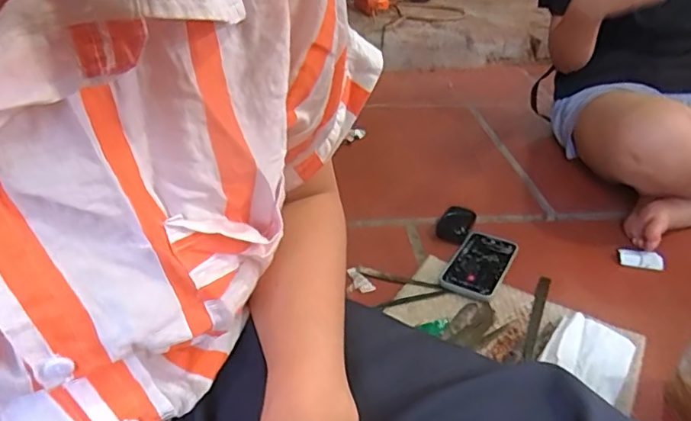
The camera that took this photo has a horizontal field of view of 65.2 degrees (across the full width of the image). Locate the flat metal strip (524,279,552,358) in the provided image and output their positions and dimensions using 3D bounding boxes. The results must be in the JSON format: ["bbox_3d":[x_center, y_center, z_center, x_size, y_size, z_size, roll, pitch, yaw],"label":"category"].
[{"bbox_3d":[0.267,0.142,0.746,0.015,0.010,0.177,14,34,19],"label":"flat metal strip"}]

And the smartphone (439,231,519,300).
[{"bbox_3d":[0.203,0.081,0.821,0.082,0.015,0.157,18,37,23],"label":"smartphone"}]

